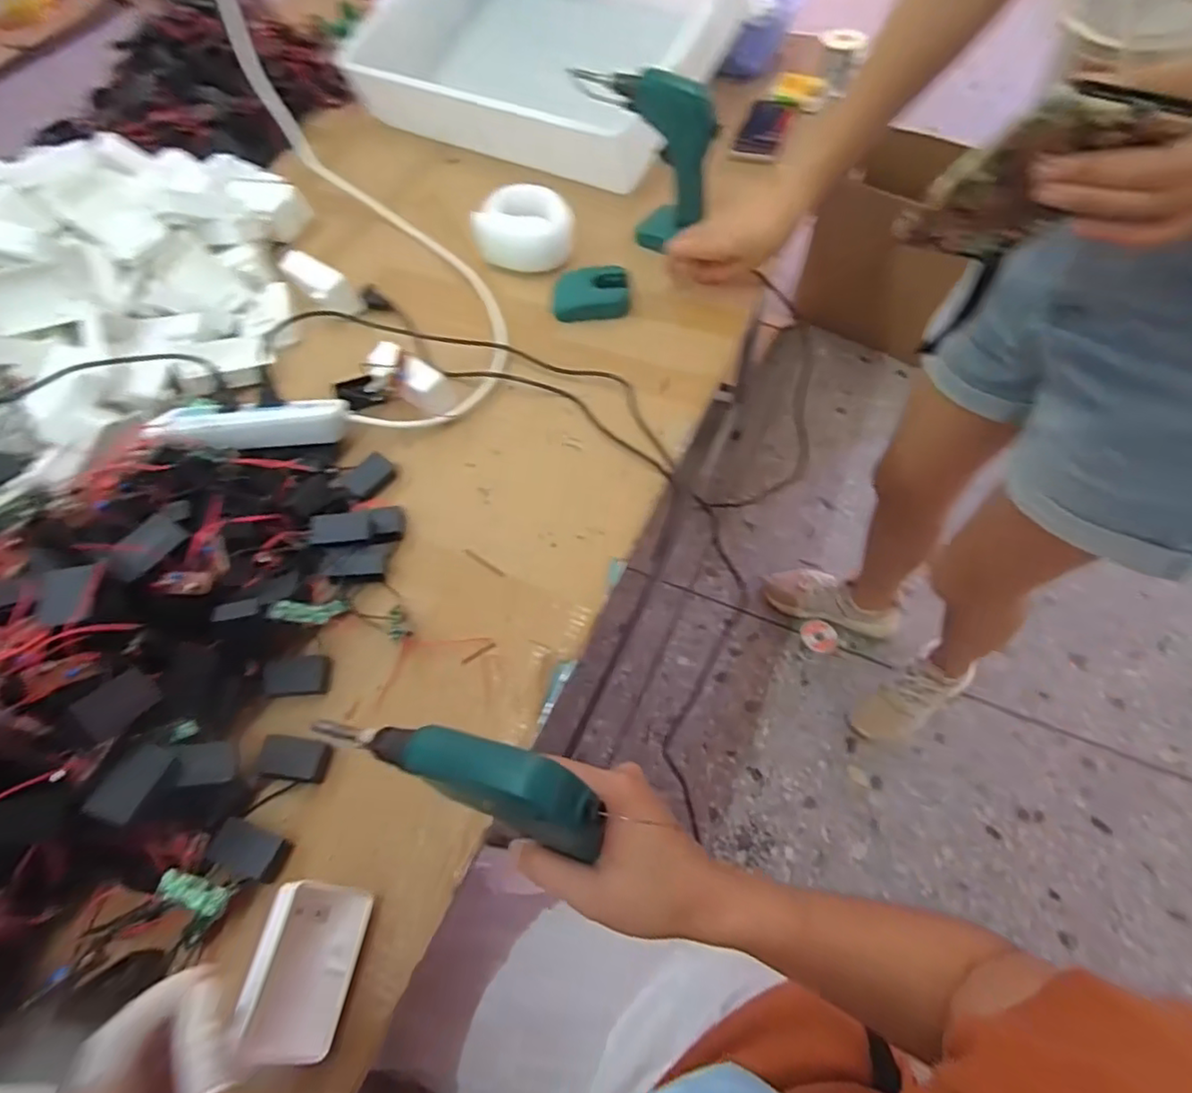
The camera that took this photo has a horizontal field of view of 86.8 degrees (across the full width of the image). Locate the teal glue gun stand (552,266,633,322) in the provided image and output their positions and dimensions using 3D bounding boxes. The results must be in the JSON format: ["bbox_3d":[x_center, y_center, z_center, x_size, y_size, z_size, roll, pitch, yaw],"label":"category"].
[{"bbox_3d":[-0.005,-0.287,0.710,0.085,0.025,0.050,-5,59,1],"label":"teal glue gun stand"}]

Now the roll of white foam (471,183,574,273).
[{"bbox_3d":[-0.087,-0.379,0.755,0.112,0.058,0.094,-17,59,-6],"label":"roll of white foam"}]

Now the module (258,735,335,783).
[{"bbox_3d":[-0.225,0.160,0.473,0.049,0.014,0.029,7,60,8],"label":"module"}]

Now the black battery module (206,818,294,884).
[{"bbox_3d":[-0.244,0.216,0.444,0.051,0.013,0.031,13,61,12],"label":"black battery module"}]

